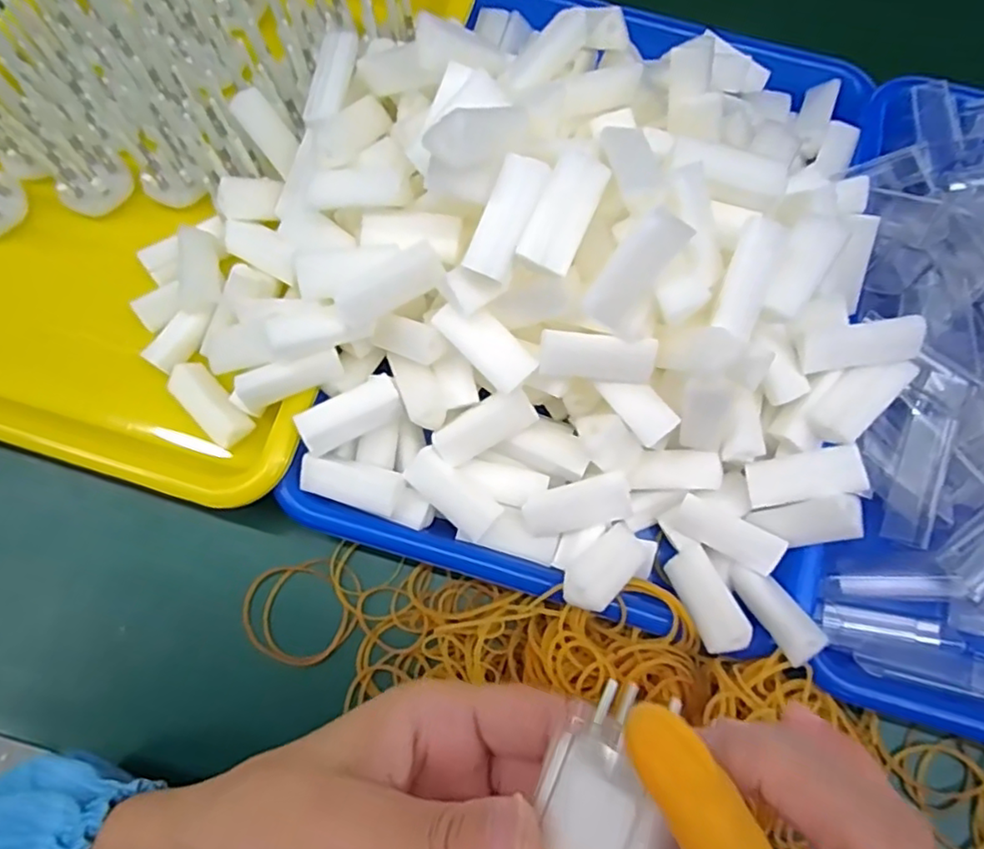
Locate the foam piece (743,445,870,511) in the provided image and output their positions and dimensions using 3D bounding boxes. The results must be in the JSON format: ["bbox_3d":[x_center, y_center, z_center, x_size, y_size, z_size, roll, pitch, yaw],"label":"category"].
[{"bbox_3d":[0.132,0.022,0.266,0.045,0.011,0.021,-14,72,18],"label":"foam piece"}]

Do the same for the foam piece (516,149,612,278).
[{"bbox_3d":[0.027,-0.079,0.234,0.020,0.009,0.044,25,88,8],"label":"foam piece"}]

